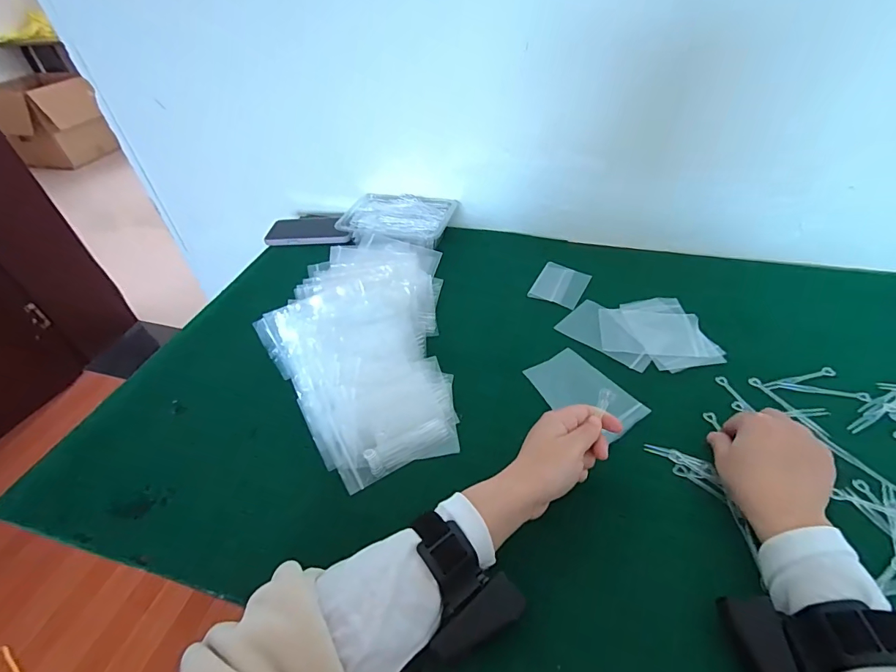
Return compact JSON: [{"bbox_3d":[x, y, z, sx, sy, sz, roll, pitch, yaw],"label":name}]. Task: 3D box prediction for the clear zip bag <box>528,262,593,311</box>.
[{"bbox_3d":[0.164,-0.075,0.633,0.069,0.007,0.083,20,48,24],"label":"clear zip bag"}]

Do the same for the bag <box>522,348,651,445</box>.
[{"bbox_3d":[0.151,0.064,0.480,0.080,0.006,0.117,-25,51,-25],"label":"bag"}]

